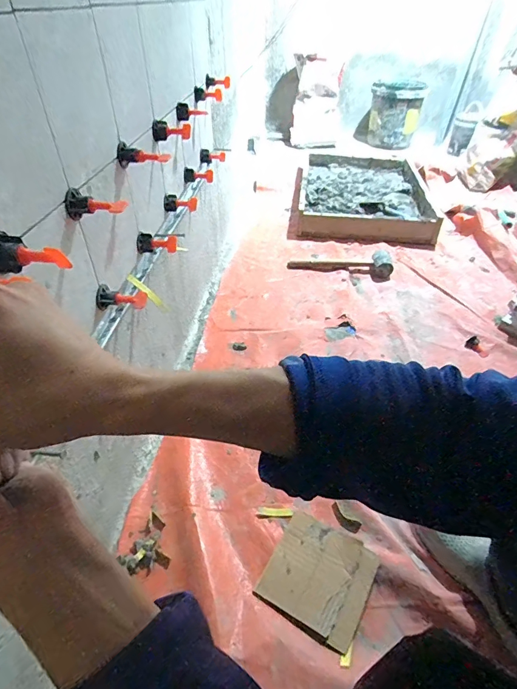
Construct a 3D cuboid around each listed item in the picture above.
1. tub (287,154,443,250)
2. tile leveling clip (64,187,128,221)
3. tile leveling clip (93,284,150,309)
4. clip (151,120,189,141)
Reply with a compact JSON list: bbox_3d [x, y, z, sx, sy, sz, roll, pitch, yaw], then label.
[{"bbox_3d":[0.441,-0.682,1.768,0.558,0.104,0.855,6,41,6],"label":"tub"},{"bbox_3d":[-0.173,-0.147,0.424,0.058,0.027,0.032,10,42,9],"label":"tile leveling clip"},{"bbox_3d":[-0.171,-0.057,0.499,0.057,0.029,0.031,7,41,6],"label":"tile leveling clip"},{"bbox_3d":[-0.141,-0.346,0.646,0.060,0.029,0.026,0,41,-2],"label":"clip"}]

